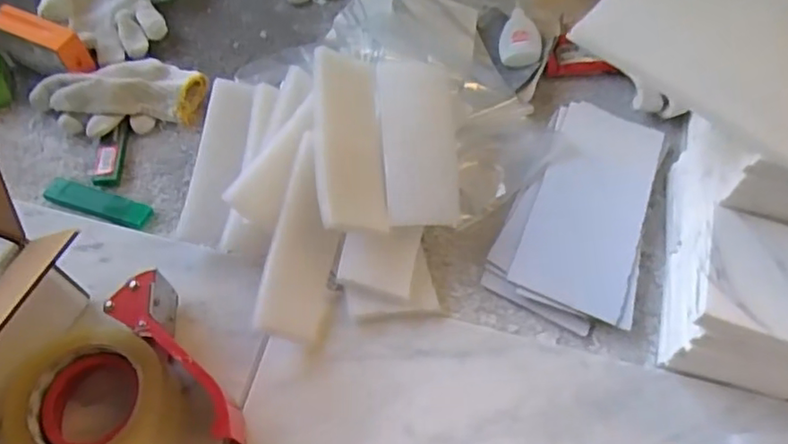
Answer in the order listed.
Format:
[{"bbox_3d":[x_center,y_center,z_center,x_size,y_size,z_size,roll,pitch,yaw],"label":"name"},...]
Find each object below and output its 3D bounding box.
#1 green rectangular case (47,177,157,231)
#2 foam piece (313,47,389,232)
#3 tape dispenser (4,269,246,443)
[{"bbox_3d":[-0.273,-0.018,0.560,0.103,0.007,0.028,18,60,6],"label":"green rectangular case"},{"bbox_3d":[-0.038,-0.074,0.527,0.065,0.013,0.165,9,67,-31],"label":"foam piece"},{"bbox_3d":[-0.203,0.129,0.442,0.144,0.060,0.135,-26,64,-16],"label":"tape dispenser"}]

